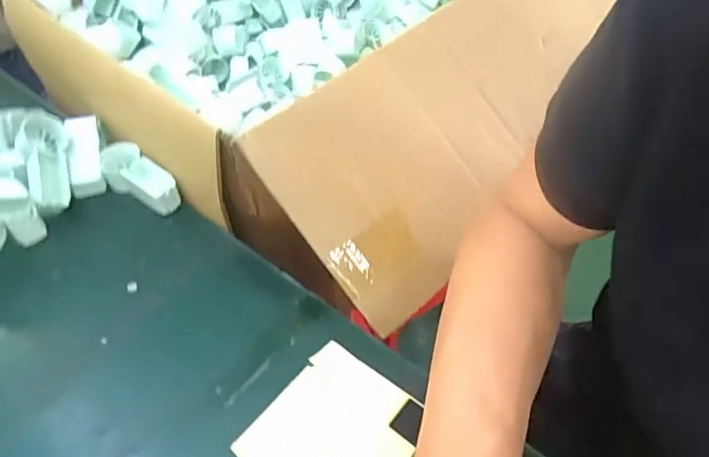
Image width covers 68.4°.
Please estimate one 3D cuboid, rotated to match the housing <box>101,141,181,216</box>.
[{"bbox_3d":[-0.210,-0.047,0.509,0.095,0.033,0.038,34,57,26],"label":"housing"}]

